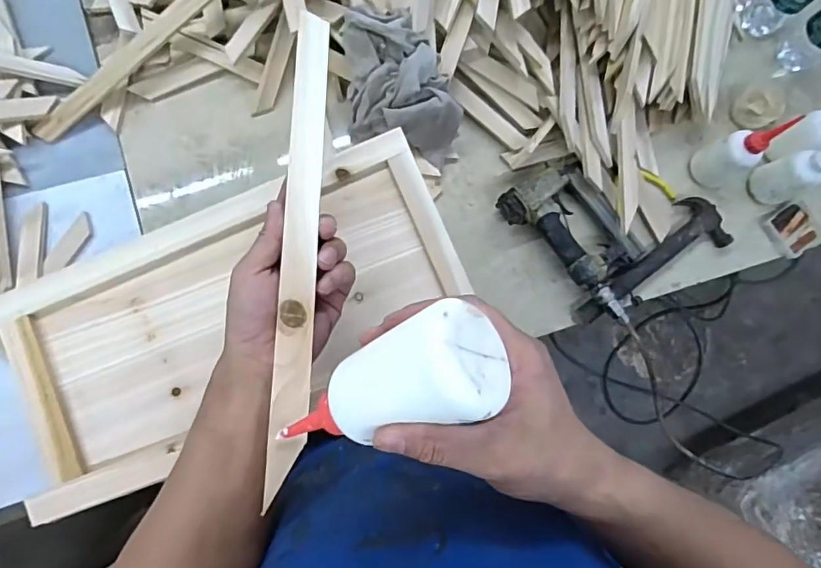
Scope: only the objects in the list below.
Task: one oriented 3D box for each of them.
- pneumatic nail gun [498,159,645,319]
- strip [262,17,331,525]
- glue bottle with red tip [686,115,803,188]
[{"bbox_3d":[0.250,-0.078,0.751,0.134,0.059,0.227,-43,90,-9],"label":"pneumatic nail gun"},{"bbox_3d":[-0.086,-0.045,0.405,0.027,0.009,0.383,2,76,-7],"label":"strip"},{"bbox_3d":[0.477,-0.188,0.745,0.066,0.139,0.065,-27,86,-9],"label":"glue bottle with red tip"}]

